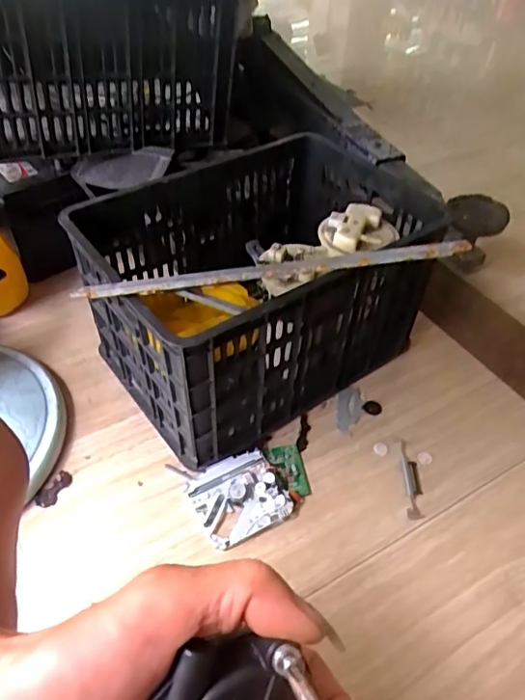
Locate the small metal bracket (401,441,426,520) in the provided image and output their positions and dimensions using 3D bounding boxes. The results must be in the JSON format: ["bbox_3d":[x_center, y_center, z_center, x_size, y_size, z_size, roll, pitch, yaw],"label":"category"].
[{"bbox_3d":[0.213,0.184,0.779,0.024,0.005,0.122,4,45,2],"label":"small metal bracket"}]

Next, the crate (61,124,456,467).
[{"bbox_3d":[-0.014,-0.123,0.878,0.503,0.283,0.393,-25,51,-25],"label":"crate"}]

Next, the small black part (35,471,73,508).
[{"bbox_3d":[-0.289,0.194,0.762,0.027,0.010,0.059,20,47,18],"label":"small black part"}]

